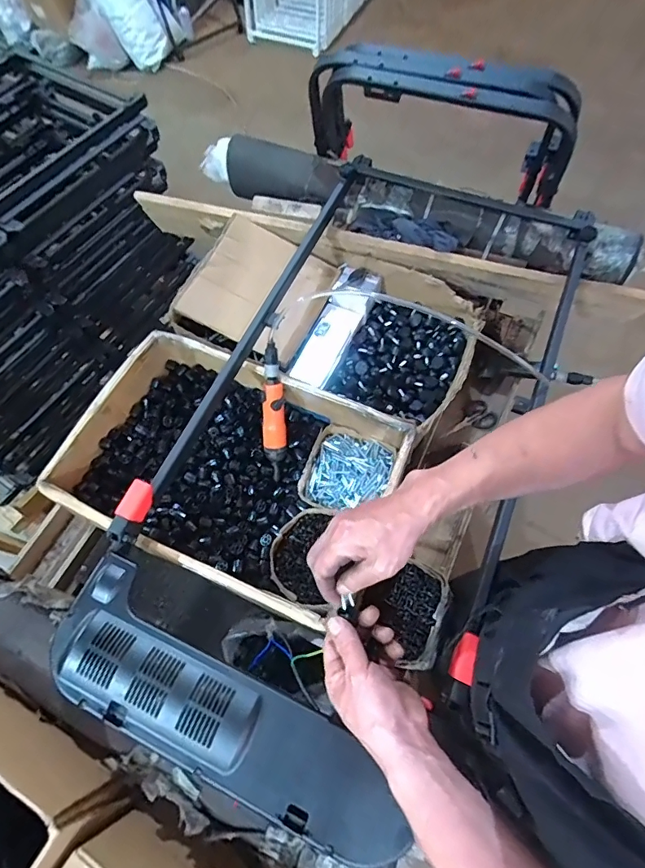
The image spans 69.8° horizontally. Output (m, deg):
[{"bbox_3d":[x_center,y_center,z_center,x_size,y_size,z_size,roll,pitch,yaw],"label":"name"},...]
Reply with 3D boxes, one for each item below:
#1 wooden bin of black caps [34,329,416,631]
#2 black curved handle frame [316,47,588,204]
[{"bbox_3d":[-0.149,0.060,0.799,0.534,0.128,0.362,22,68,12],"label":"wooden bin of black caps"},{"bbox_3d":[0.232,-0.656,0.971,0.559,0.260,0.178,29,69,15],"label":"black curved handle frame"}]

